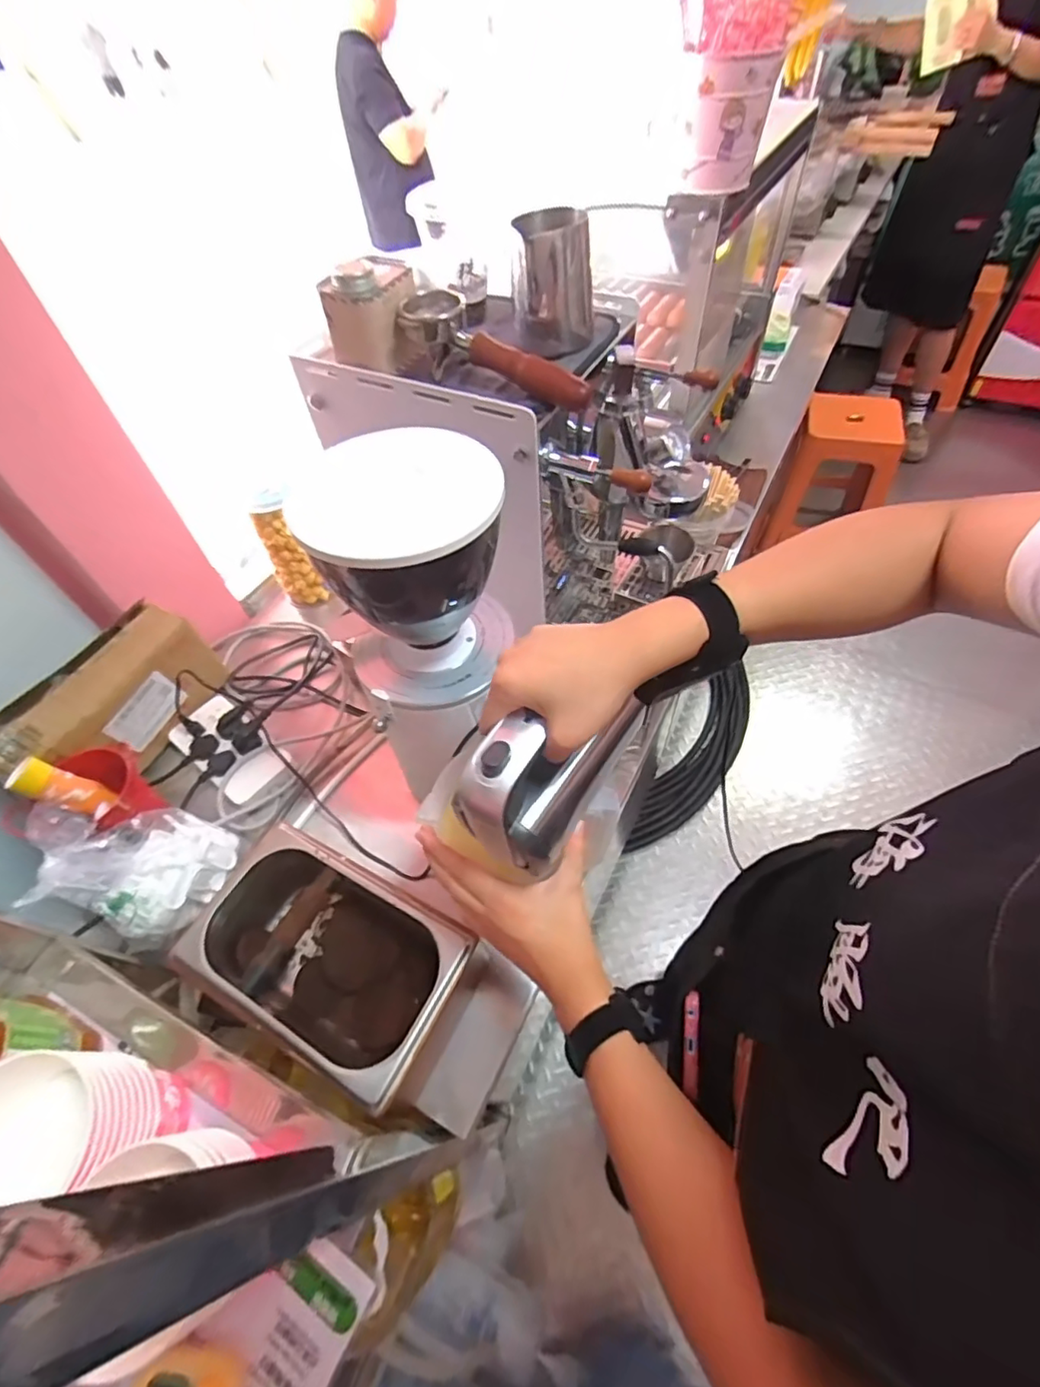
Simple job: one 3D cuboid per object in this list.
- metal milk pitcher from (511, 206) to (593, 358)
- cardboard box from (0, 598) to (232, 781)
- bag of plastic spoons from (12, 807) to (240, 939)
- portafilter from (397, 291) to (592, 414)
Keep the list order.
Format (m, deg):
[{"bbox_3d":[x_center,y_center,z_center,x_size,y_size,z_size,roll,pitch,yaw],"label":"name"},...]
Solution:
[{"bbox_3d":[0.032,-0.428,0.602,0.080,0.114,0.075,-3,54,4],"label":"metal milk pitcher"},{"bbox_3d":[-0.545,0.015,0.770,0.117,0.133,0.269,24,60,21],"label":"cardboard box"},{"bbox_3d":[-0.406,0.185,0.621,0.115,0.110,0.129,11,56,13],"label":"bag of plastic spoons"},{"bbox_3d":[-0.025,-0.333,0.575,0.215,0.050,0.057,35,63,13],"label":"portafilter"}]

